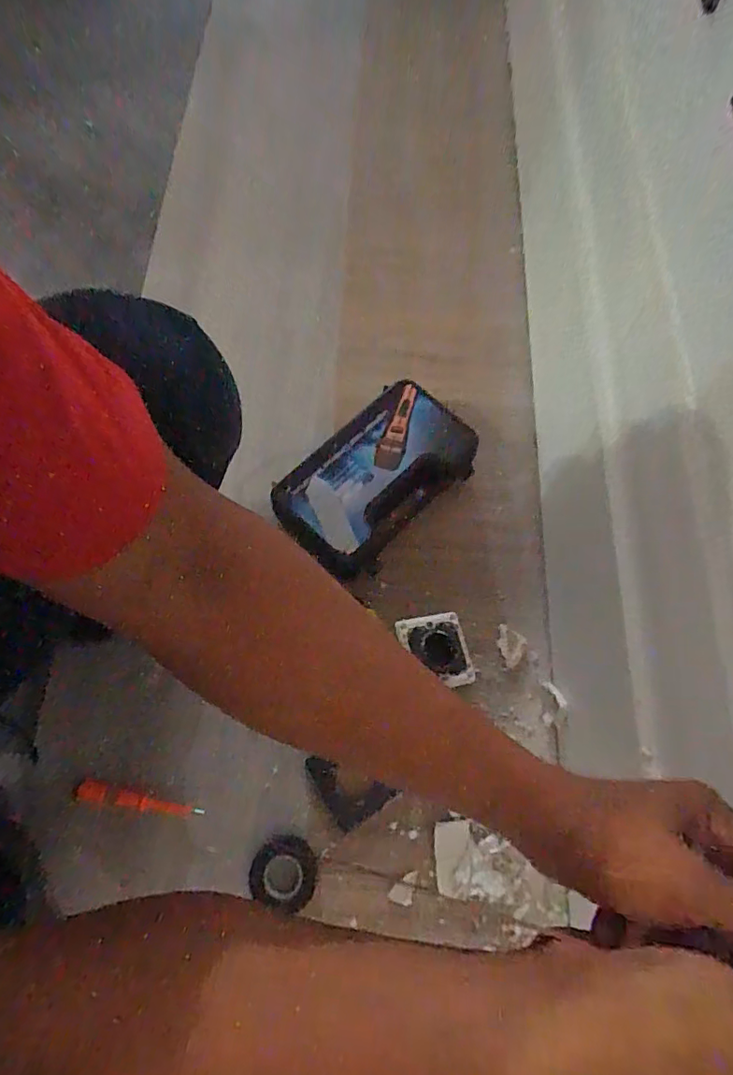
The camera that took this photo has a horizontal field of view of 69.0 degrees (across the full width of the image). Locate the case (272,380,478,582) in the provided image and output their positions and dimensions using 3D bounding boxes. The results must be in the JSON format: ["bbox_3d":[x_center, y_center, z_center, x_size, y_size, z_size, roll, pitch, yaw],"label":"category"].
[{"bbox_3d":[0.012,-0.076,0.661,0.143,0.069,0.249,42,75,13],"label":"case"}]

